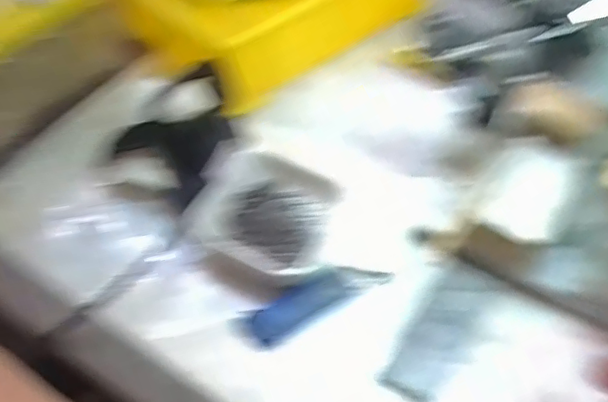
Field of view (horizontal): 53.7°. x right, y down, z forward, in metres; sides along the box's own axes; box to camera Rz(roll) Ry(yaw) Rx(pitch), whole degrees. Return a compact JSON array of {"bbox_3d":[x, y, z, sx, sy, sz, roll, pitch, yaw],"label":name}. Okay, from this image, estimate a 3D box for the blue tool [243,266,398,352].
[{"bbox_3d":[0.007,0.062,0.372,0.091,0.015,0.024,-24,56,-18],"label":"blue tool"}]

